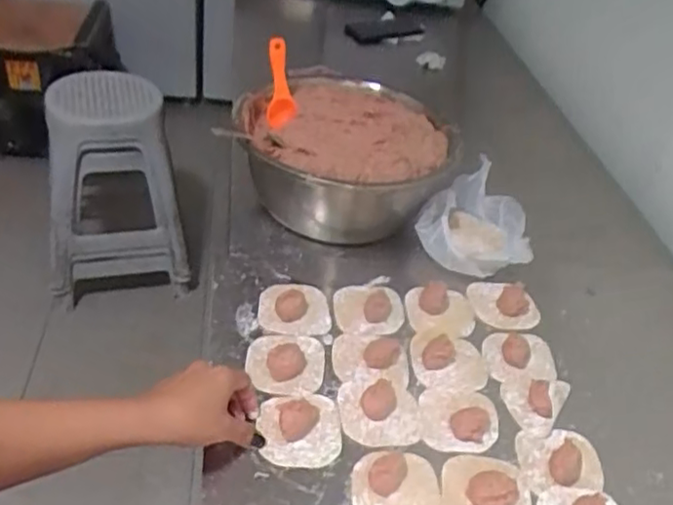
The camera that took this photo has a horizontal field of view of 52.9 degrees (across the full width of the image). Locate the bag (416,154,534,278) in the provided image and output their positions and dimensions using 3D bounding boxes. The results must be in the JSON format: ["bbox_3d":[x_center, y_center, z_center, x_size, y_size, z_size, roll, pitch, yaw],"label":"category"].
[{"bbox_3d":[0.180,-0.032,0.846,0.132,0.102,0.127,33,45,29],"label":"bag"}]

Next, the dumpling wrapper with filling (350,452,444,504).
[{"bbox_3d":[0.054,0.201,0.579,0.077,0.023,0.076,5,38,-4],"label":"dumpling wrapper with filling"}]

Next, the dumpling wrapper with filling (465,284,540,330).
[{"bbox_3d":[0.195,0.058,0.789,0.080,0.024,0.058,9,38,1],"label":"dumpling wrapper with filling"}]

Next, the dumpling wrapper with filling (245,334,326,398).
[{"bbox_3d":[-0.050,0.107,0.680,0.076,0.020,0.080,8,38,0],"label":"dumpling wrapper with filling"}]

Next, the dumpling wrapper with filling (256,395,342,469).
[{"bbox_3d":[-0.031,0.159,0.622,0.072,0.021,0.078,4,38,-6],"label":"dumpling wrapper with filling"}]

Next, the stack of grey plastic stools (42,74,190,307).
[{"bbox_3d":[-0.580,-0.159,1.767,0.339,0.502,0.282,-8,41,-19],"label":"stack of grey plastic stools"}]

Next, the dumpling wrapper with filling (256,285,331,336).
[{"bbox_3d":[-0.045,0.062,0.738,0.077,0.025,0.068,0,39,-10],"label":"dumpling wrapper with filling"}]

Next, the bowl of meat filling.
[{"bbox_3d":[0.001,-0.128,0.901,0.276,0.146,0.282,5,38,-4],"label":"bowl of meat filling"}]

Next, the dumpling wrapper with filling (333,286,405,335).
[{"bbox_3d":[0.036,0.063,0.759,0.078,0.018,0.069,8,38,0],"label":"dumpling wrapper with filling"}]

